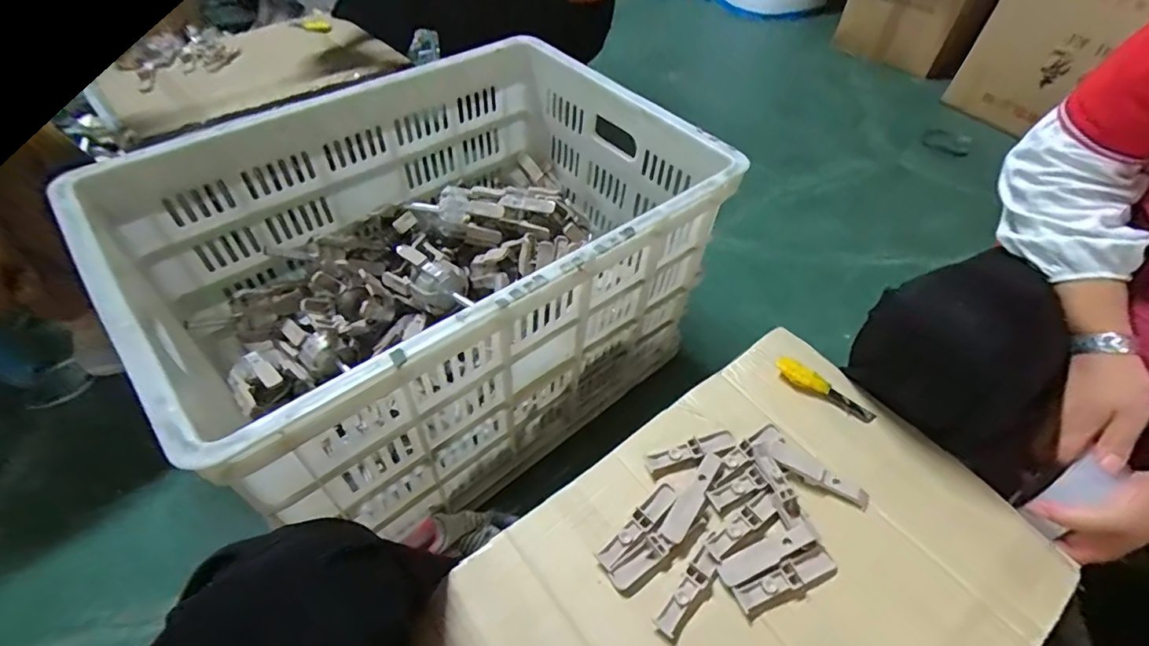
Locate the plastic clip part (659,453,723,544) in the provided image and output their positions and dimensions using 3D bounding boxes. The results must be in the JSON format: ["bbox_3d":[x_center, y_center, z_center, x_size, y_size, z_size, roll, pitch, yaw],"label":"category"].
[{"bbox_3d":[0.110,0.159,0.487,0.020,0.006,0.096,29,55,21],"label":"plastic clip part"}]

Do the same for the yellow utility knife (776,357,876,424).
[{"bbox_3d":[0.274,0.071,0.578,0.108,0.010,0.028,30,55,22],"label":"yellow utility knife"}]

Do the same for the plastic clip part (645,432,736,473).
[{"bbox_3d":[0.115,0.125,0.522,0.096,0.004,0.020,-12,51,-12],"label":"plastic clip part"}]

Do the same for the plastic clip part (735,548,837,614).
[{"bbox_3d":[0.181,0.217,0.448,0.093,0.009,0.019,-17,52,-16],"label":"plastic clip part"}]

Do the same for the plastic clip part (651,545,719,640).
[{"bbox_3d":[0.095,0.222,0.438,0.018,0.010,0.077,33,56,23],"label":"plastic clip part"}]

